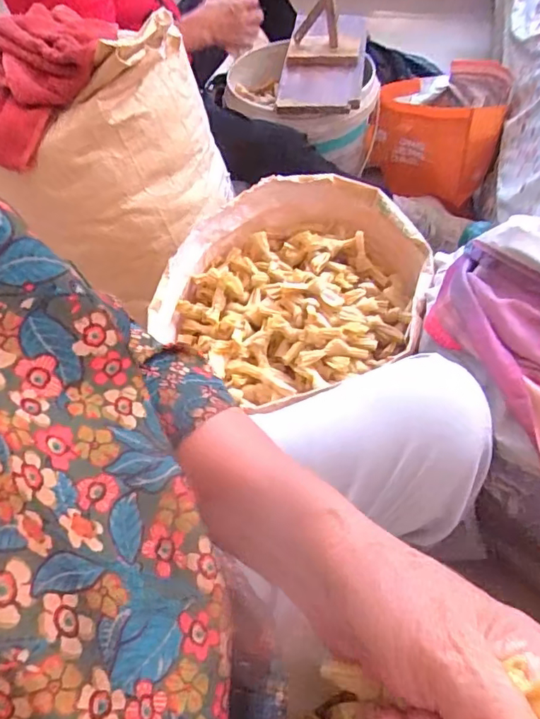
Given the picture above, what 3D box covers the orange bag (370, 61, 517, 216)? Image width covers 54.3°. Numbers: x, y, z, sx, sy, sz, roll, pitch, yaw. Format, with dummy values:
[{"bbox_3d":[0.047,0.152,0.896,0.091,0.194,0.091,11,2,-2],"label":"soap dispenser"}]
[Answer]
[{"bbox_3d":[0.376,-0.509,1.203,0.273,0.207,0.260,16,55,18],"label":"orange bag"}]

